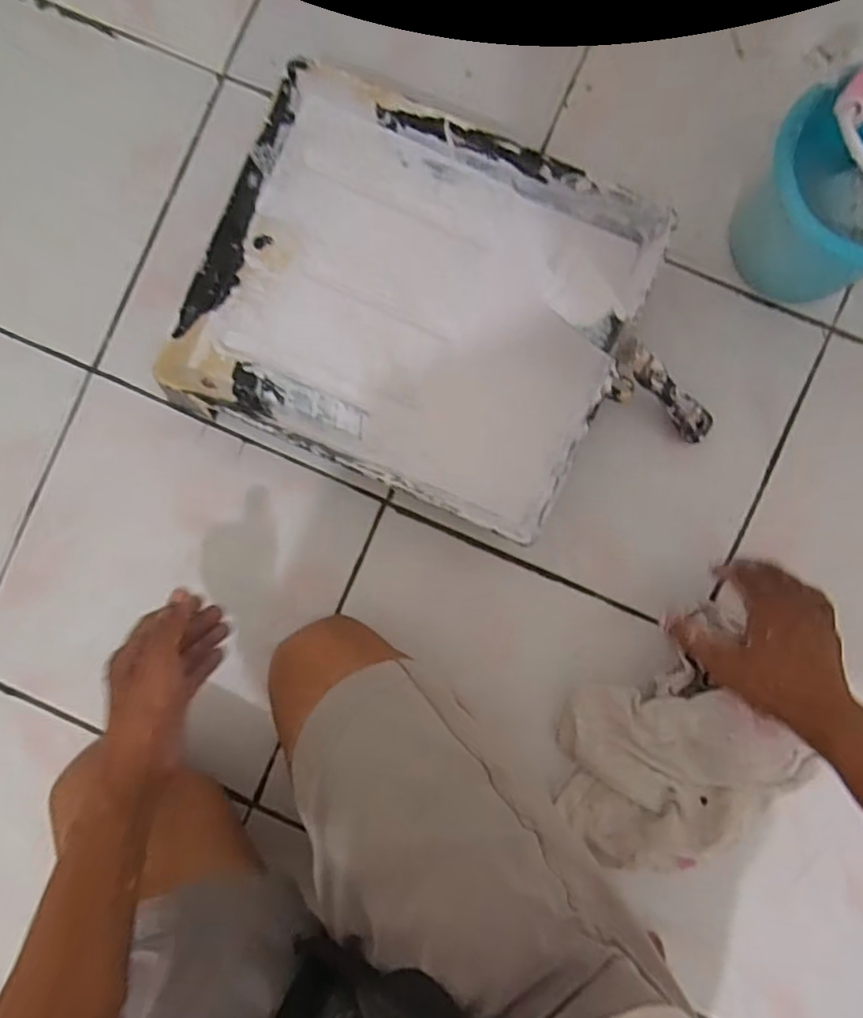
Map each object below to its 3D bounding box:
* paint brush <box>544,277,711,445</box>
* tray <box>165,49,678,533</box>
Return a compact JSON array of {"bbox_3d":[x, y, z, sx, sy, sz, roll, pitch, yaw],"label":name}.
[{"bbox_3d":[0.172,-0.117,0.504,0.193,0.013,0.038,35,92,-26],"label":"paint brush"},{"bbox_3d":[-0.017,-0.170,0.517,0.342,0.061,0.292,24,91,3],"label":"tray"}]

